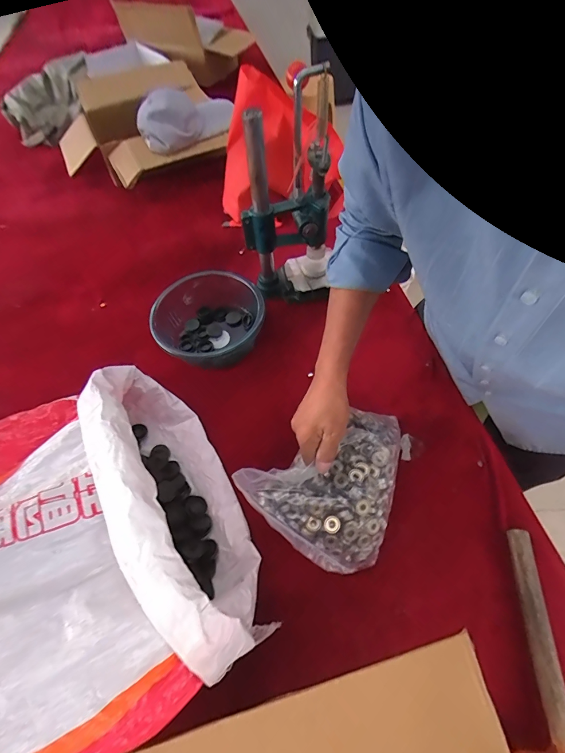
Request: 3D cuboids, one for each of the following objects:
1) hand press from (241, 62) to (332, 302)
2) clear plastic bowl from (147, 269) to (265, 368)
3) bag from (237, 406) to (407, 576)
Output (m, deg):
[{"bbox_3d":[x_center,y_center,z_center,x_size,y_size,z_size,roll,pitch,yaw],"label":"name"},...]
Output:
[{"bbox_3d":[0.010,-0.302,0.633,0.151,0.359,0.102,6,60,7],"label":"hand press"},{"bbox_3d":[-0.142,-0.106,0.687,0.205,0.085,0.209,-2,60,3],"label":"clear plastic bowl"},{"bbox_3d":[0.097,0.160,0.502,0.259,0.093,0.177,-30,62,-13],"label":"bag"}]

